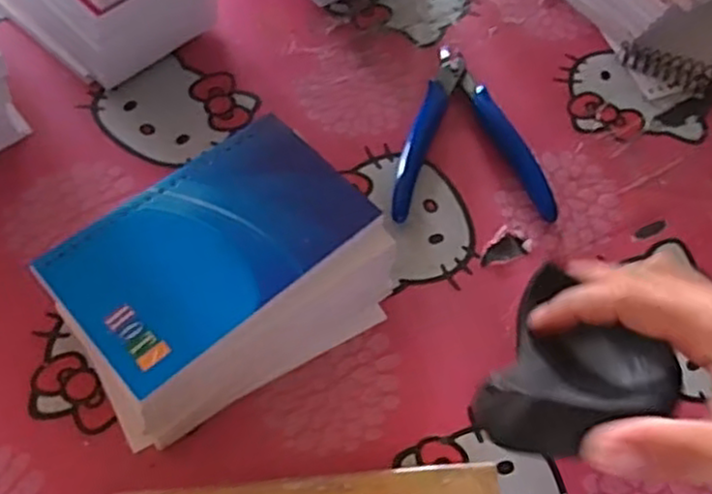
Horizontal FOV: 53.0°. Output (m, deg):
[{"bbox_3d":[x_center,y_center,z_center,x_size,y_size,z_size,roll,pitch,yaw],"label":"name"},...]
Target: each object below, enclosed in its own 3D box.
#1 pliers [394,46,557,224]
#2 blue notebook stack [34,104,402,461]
[{"bbox_3d":[0.061,-0.066,0.404,0.084,0.010,0.116,0,61,-3],"label":"pliers"},{"bbox_3d":[-0.059,0.015,0.327,0.136,0.049,0.099,-35,68,-21],"label":"blue notebook stack"}]

